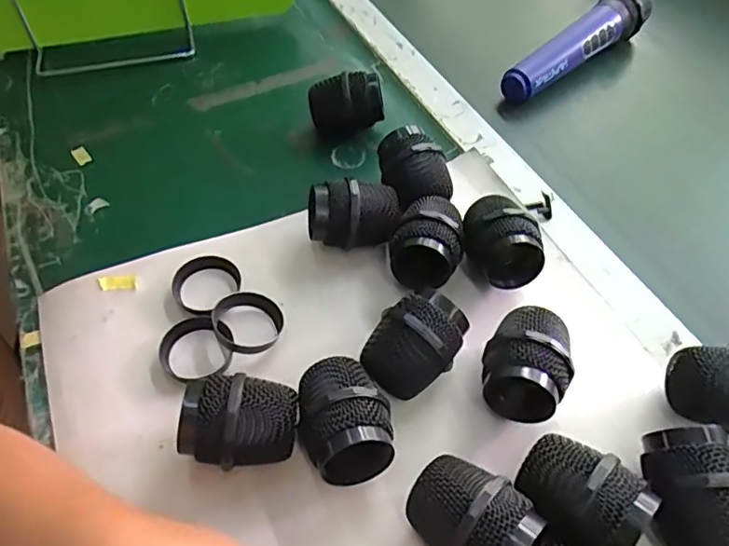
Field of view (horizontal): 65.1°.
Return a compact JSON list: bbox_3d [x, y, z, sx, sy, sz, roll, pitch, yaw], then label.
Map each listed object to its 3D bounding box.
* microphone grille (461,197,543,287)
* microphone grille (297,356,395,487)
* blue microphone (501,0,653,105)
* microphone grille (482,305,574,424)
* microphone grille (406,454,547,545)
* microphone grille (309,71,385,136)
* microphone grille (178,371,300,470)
[{"bbox_3d":[0.089,-0.021,0.380,0.044,0.049,0.059,-4,52,-5],"label":"microphone grille"},{"bbox_3d":[-0.011,0.079,0.305,0.045,0.046,0.060,-13,54,-12],"label":"microphone grille"},{"bbox_3d":[0.205,-0.221,0.546,0.185,0.047,0.036,-33,60,-24],"label":"blue microphone"},{"bbox_3d":[0.092,0.051,0.325,0.045,0.048,0.060,16,53,11],"label":"microphone grille"},{"bbox_3d":[0.048,0.120,0.273,0.057,0.048,0.044,30,57,20],"label":"microphone grille"},{"bbox_3d":[-0.016,-0.139,0.471,0.053,0.049,0.037,-17,55,-15],"label":"microphone grille"},{"bbox_3d":[-0.065,0.081,0.305,0.058,0.051,0.040,3,52,0],"label":"microphone grille"}]

